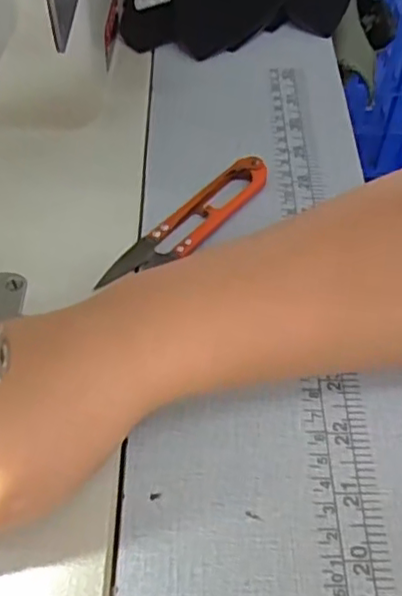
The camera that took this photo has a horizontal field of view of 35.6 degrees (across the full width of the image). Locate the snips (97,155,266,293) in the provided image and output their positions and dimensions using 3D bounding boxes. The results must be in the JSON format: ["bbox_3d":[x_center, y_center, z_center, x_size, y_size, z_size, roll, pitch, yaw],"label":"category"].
[{"bbox_3d":[-0.005,-0.040,0.328,0.026,0.010,0.113,37,61,23],"label":"snips"}]

